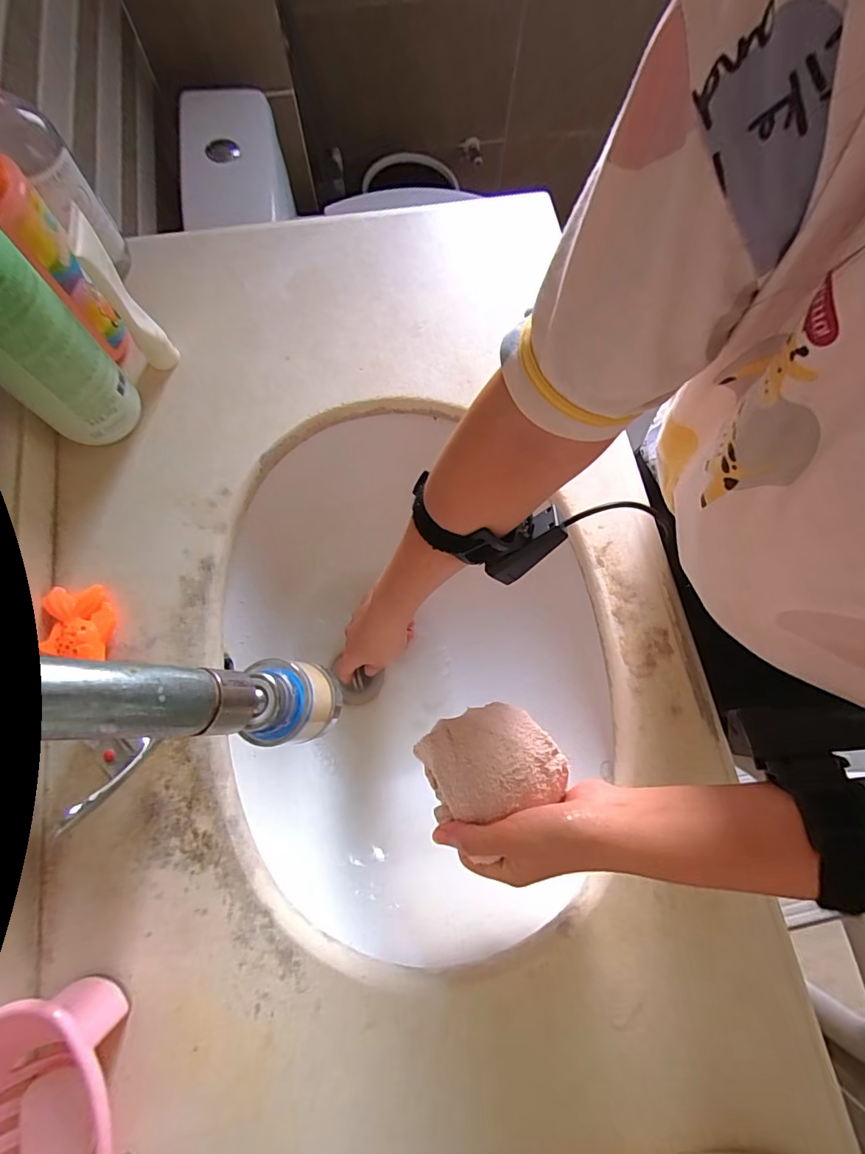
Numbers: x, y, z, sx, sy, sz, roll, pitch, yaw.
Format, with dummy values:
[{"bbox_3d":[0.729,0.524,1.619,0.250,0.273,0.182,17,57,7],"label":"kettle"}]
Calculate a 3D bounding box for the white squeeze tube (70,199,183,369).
[{"bbox_3d":[-0.260,-0.231,0.401,0.025,0.130,0.041,8,74,0],"label":"white squeeze tube"}]

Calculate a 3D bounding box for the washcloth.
[{"bbox_3d":[0.042,0.131,0.344,0.097,0.043,0.067,-11,75,-5],"label":"washcloth"}]

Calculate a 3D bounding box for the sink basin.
[{"bbox_3d":[-0.002,0.083,0.489,0.323,0.136,0.475,-7,75,-4],"label":"sink basin"}]

